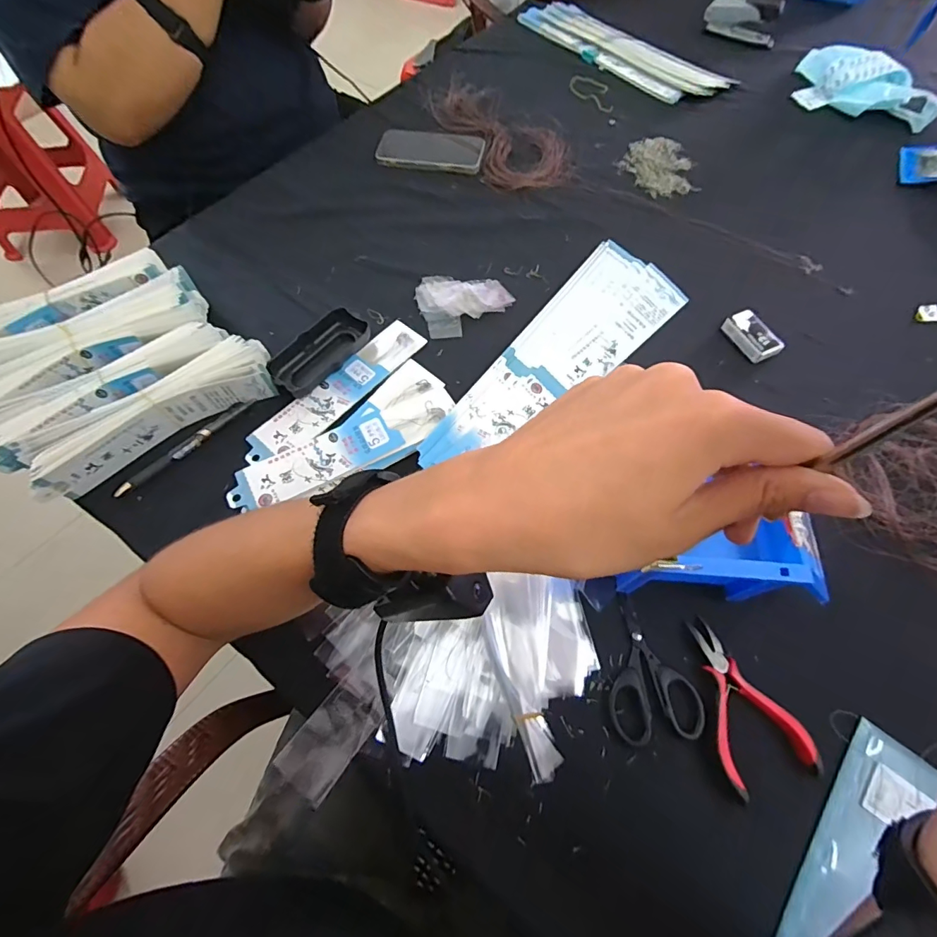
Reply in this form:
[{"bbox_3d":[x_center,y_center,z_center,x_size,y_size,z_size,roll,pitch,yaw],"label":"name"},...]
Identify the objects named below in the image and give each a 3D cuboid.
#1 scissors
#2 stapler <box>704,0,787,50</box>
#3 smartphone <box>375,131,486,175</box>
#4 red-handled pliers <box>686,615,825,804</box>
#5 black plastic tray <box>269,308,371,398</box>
[{"bbox_3d":[0.142,0.153,0.358,0.064,0.007,0.105,3,64,1],"label":"scissors"},{"bbox_3d":[0.489,-0.804,0.825,0.126,0.051,0.040,21,65,10],"label":"stapler"},{"bbox_3d":[-0.054,-0.459,0.667,0.148,0.009,0.076,5,64,2],"label":"smartphone"},{"bbox_3d":[0.200,0.172,0.345,0.065,0.016,0.112,-15,65,-8],"label":"red-handled pliers"},{"bbox_3d":[-0.156,-0.123,0.487,0.049,0.024,0.108,39,69,17],"label":"black plastic tray"}]

